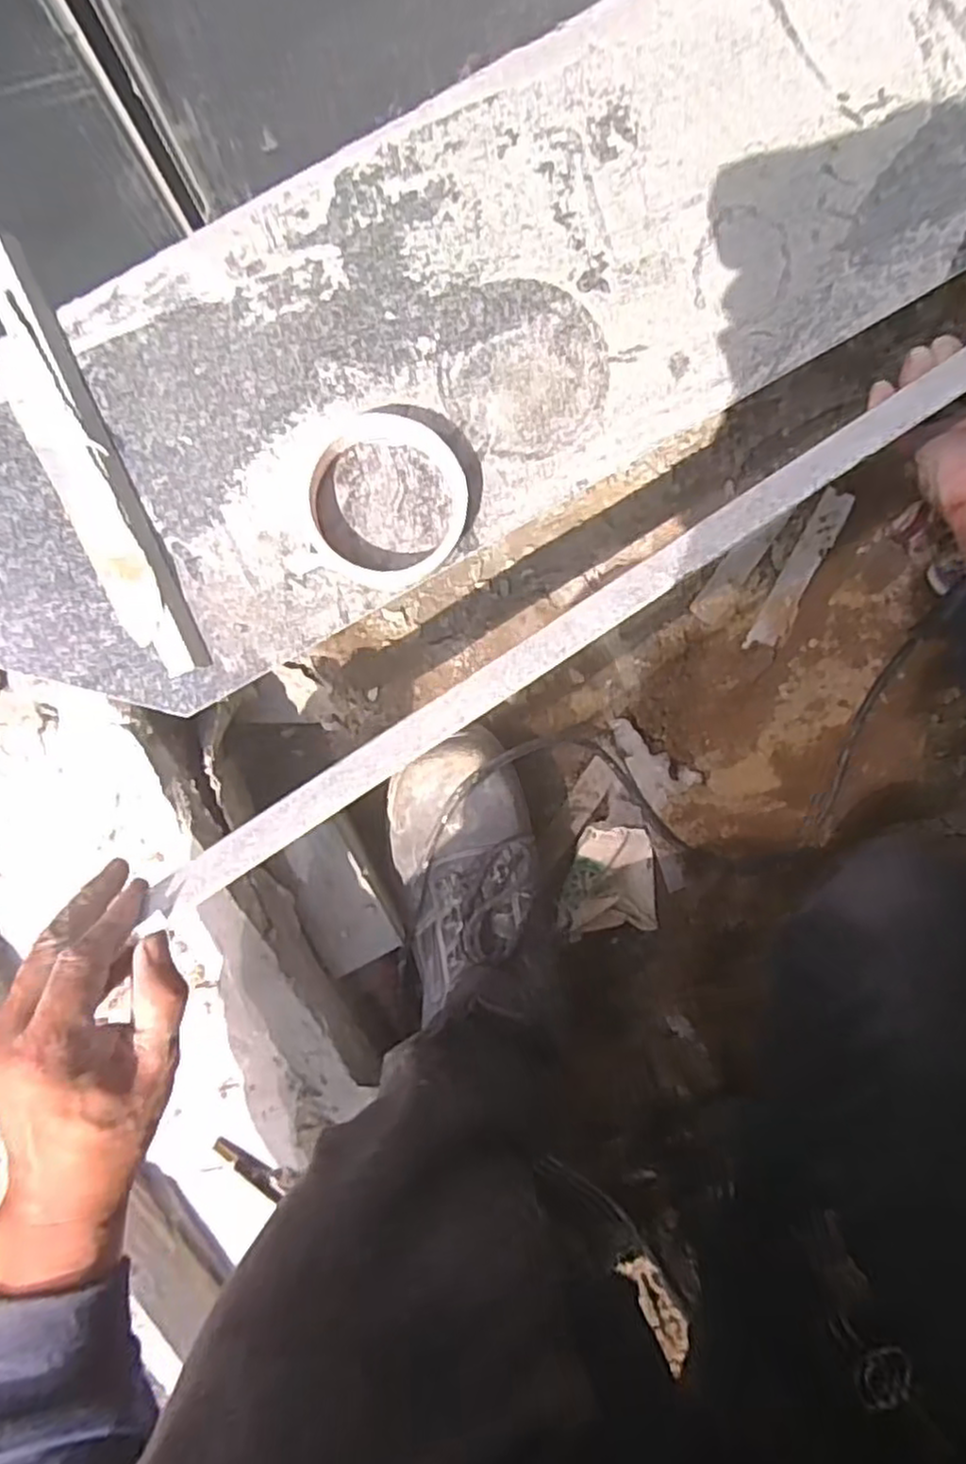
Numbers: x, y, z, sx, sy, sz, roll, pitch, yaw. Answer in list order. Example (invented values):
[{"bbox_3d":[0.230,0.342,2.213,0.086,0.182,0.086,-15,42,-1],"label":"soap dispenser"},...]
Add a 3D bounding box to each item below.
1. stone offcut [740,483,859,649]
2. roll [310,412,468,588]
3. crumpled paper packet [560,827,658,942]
[{"bbox_3d":[0.245,-0.123,0.557,0.027,0.008,0.129,26,93,-5],"label":"stone offcut"},{"bbox_3d":[-0.052,-0.127,0.390,0.083,0.023,0.091,0,95,-3],"label":"roll"},{"bbox_3d":[0.104,0.123,0.592,0.081,0.020,0.092,-3,95,-3],"label":"crumpled paper packet"}]

